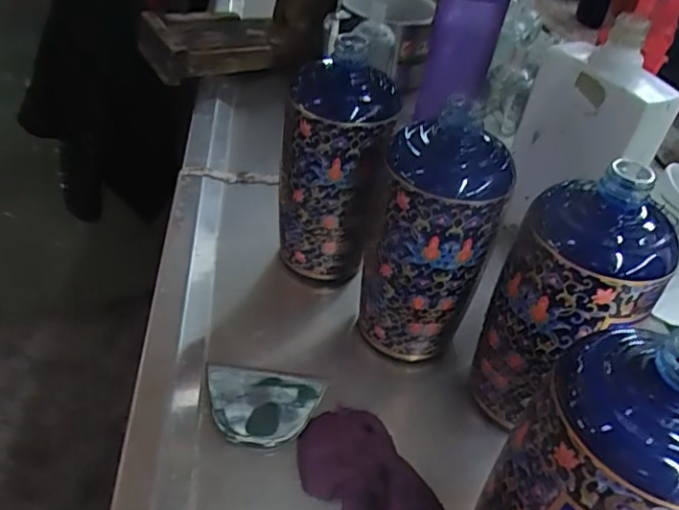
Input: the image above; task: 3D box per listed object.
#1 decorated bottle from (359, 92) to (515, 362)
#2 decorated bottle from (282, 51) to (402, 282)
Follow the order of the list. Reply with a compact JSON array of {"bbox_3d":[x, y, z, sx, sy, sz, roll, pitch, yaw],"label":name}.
[{"bbox_3d":[0.059,-0.007,0.397,0.081,0.168,0.067,16,44,12],"label":"decorated bottle"},{"bbox_3d":[-0.004,-0.060,0.452,0.079,0.168,0.064,10,43,6],"label":"decorated bottle"}]

